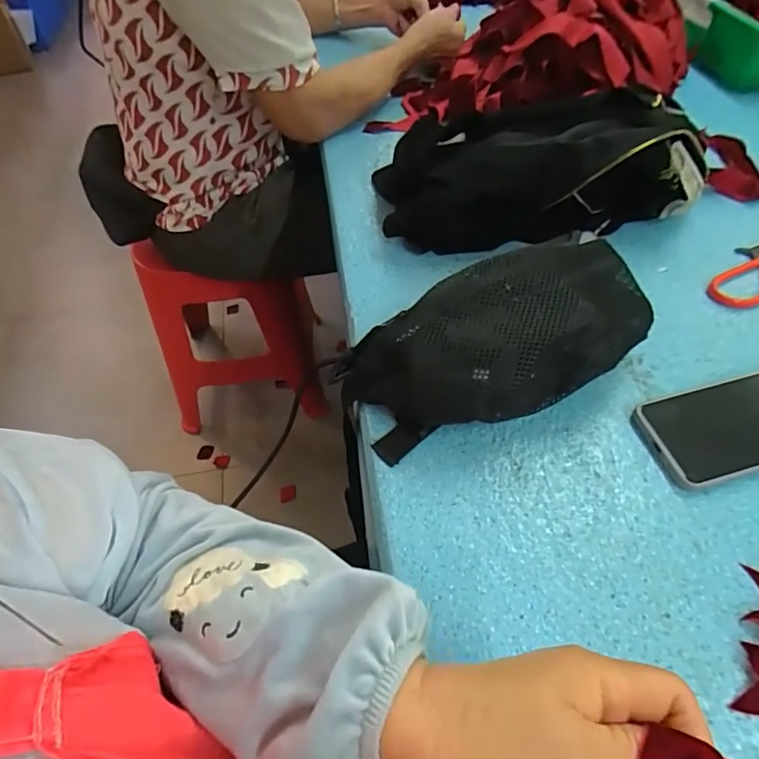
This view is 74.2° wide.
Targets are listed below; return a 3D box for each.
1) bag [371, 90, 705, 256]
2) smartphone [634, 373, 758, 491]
[{"bbox_3d":[0.175,-0.230,0.551,0.349,0.106,0.146,-2,54,1],"label":"bag"},{"bbox_3d":[0.297,0.034,0.407,0.159,0.014,0.076,-13,55,-7],"label":"smartphone"}]

